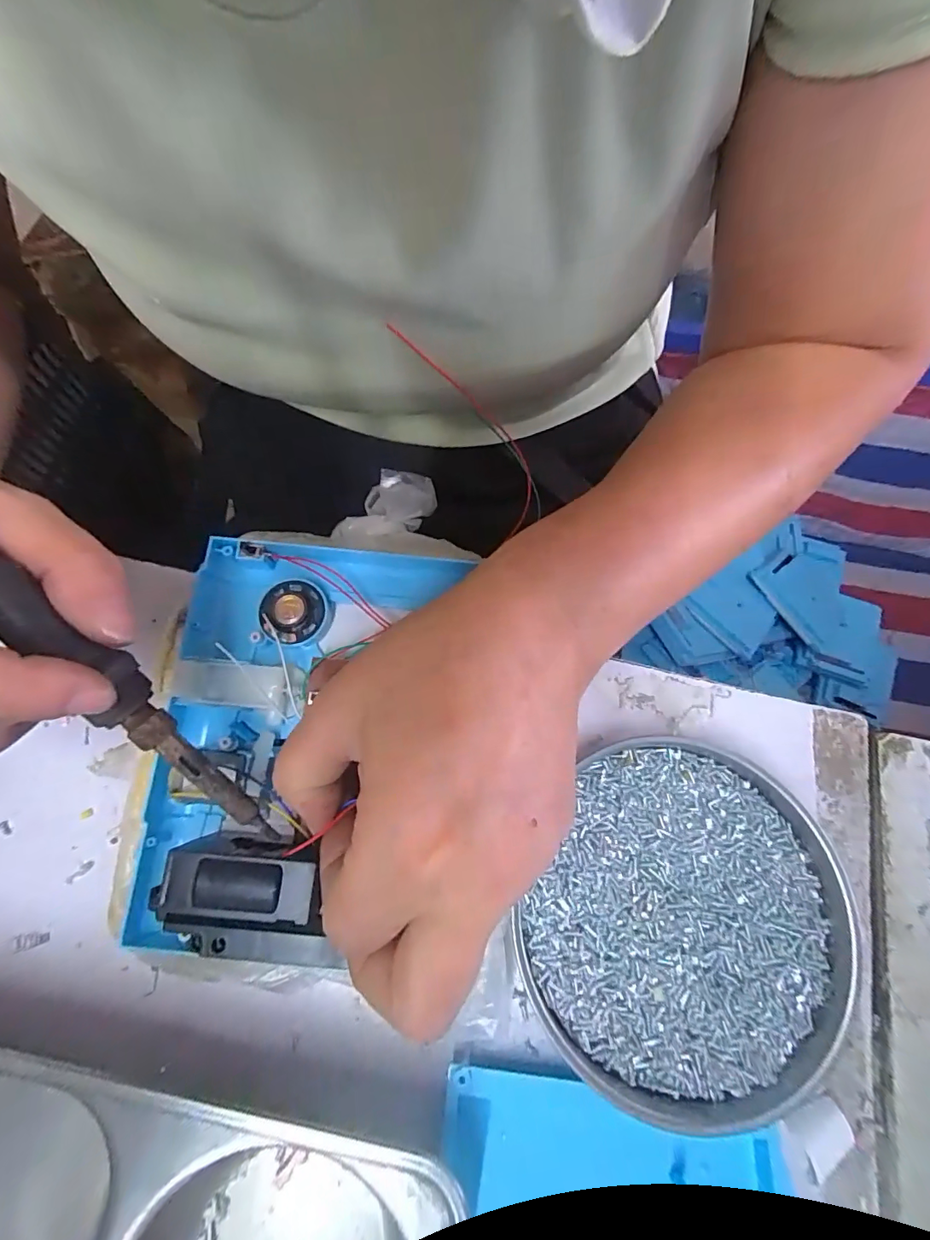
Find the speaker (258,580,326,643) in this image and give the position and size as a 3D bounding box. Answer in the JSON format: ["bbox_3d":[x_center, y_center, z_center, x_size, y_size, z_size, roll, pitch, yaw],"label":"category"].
[{"bbox_3d":[-0.076,-0.004,0.214,0.027,0.009,0.027,0,71,0],"label":"speaker"}]

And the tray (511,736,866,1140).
[{"bbox_3d":[0.095,0.127,0.208,0.125,0.019,0.133,0,71,0],"label":"tray"}]

